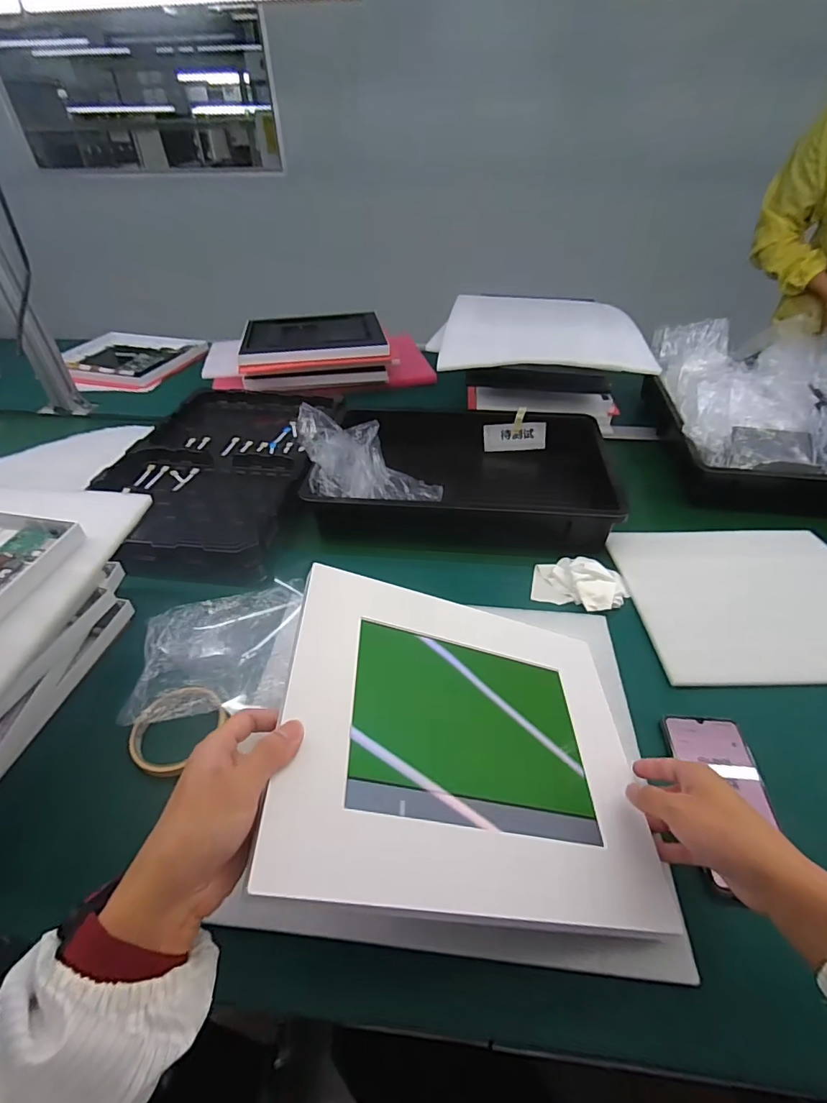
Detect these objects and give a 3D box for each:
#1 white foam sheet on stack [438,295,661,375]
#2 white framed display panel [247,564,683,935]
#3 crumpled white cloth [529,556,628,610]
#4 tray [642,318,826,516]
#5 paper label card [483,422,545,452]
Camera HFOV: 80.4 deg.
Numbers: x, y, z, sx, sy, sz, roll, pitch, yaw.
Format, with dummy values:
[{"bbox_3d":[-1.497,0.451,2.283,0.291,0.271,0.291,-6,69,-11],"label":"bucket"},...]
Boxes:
[{"bbox_3d":[0.224,-0.392,0.867,0.319,0.026,0.346,6,42,7],"label":"white foam sheet on stack"},{"bbox_3d":[0.048,0.142,0.390,0.298,0.016,0.244,17,42,-16],"label":"white framed display panel"},{"bbox_3d":[0.211,0.034,0.618,0.111,0.035,0.085,16,44,18],"label":"crumpled white cloth"},{"bbox_3d":[0.580,-0.249,0.825,0.297,0.145,0.403,8,42,10],"label":"tray"},{"bbox_3d":[0.178,-0.202,0.863,0.106,0.049,0.004,0,23,13],"label":"paper label card"}]

